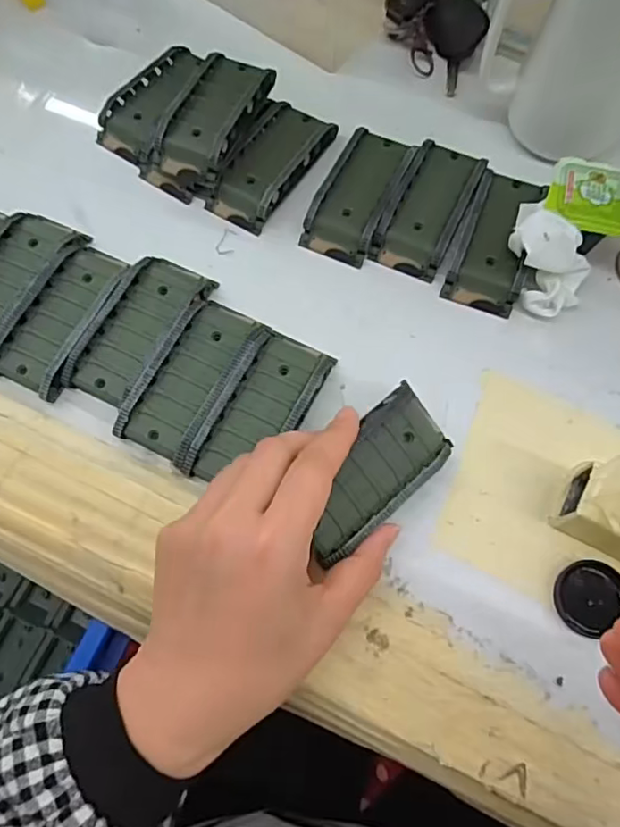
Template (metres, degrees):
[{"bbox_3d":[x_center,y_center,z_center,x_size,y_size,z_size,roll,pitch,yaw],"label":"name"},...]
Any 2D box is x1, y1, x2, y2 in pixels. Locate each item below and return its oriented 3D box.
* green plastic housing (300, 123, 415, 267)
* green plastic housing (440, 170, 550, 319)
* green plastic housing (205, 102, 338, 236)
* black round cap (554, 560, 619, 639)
[{"bbox_3d":[0.033,-0.142,0.365,0.043,0.020,0.095,24,71,9],"label":"green plastic housing"},{"bbox_3d":[0.117,-0.107,0.350,0.047,0.019,0.092,19,70,7],"label":"green plastic housing"},{"bbox_3d":[-0.025,-0.164,0.375,0.045,0.019,0.096,28,71,10],"label":"green plastic housing"},{"bbox_3d":[0.138,0.090,0.281,0.035,0.005,0.032,0,69,0],"label":"black round cap"}]

